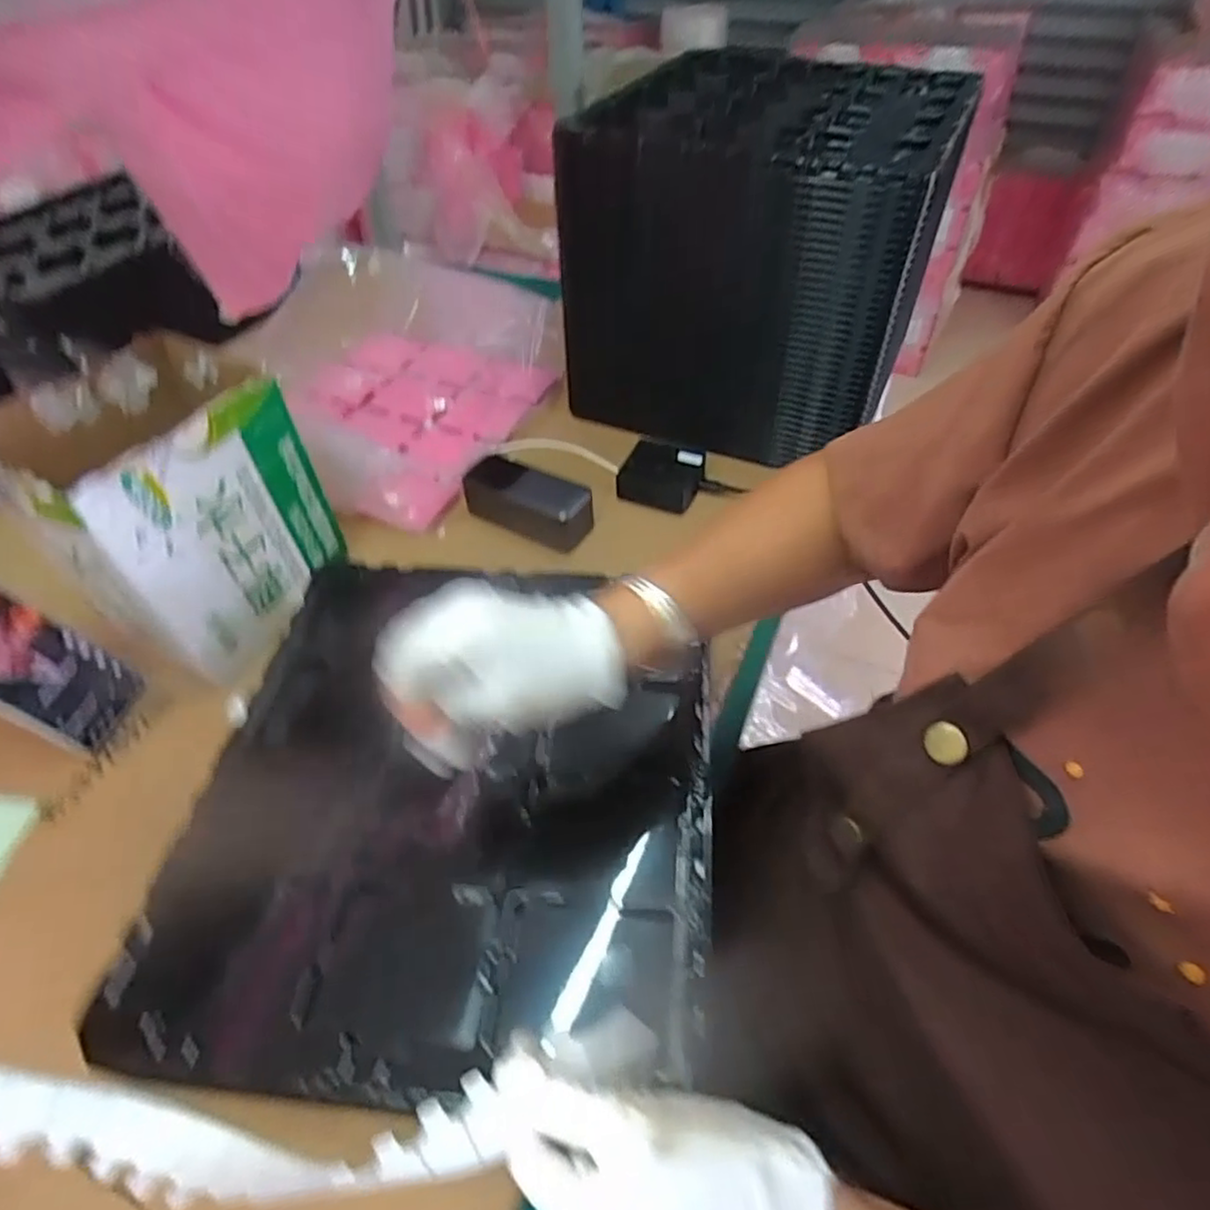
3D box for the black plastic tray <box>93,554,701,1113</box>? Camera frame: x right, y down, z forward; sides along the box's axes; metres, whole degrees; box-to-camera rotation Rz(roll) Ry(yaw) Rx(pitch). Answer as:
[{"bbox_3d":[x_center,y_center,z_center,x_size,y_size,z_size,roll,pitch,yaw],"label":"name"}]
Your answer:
[{"bbox_3d":[-0.101,0.117,0.485,0.335,0.033,0.367,2,49,4],"label":"black plastic tray"}]

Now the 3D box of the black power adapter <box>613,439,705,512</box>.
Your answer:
[{"bbox_3d":[0.061,-0.139,0.739,0.079,0.032,0.080,18,52,17],"label":"black power adapter"}]

